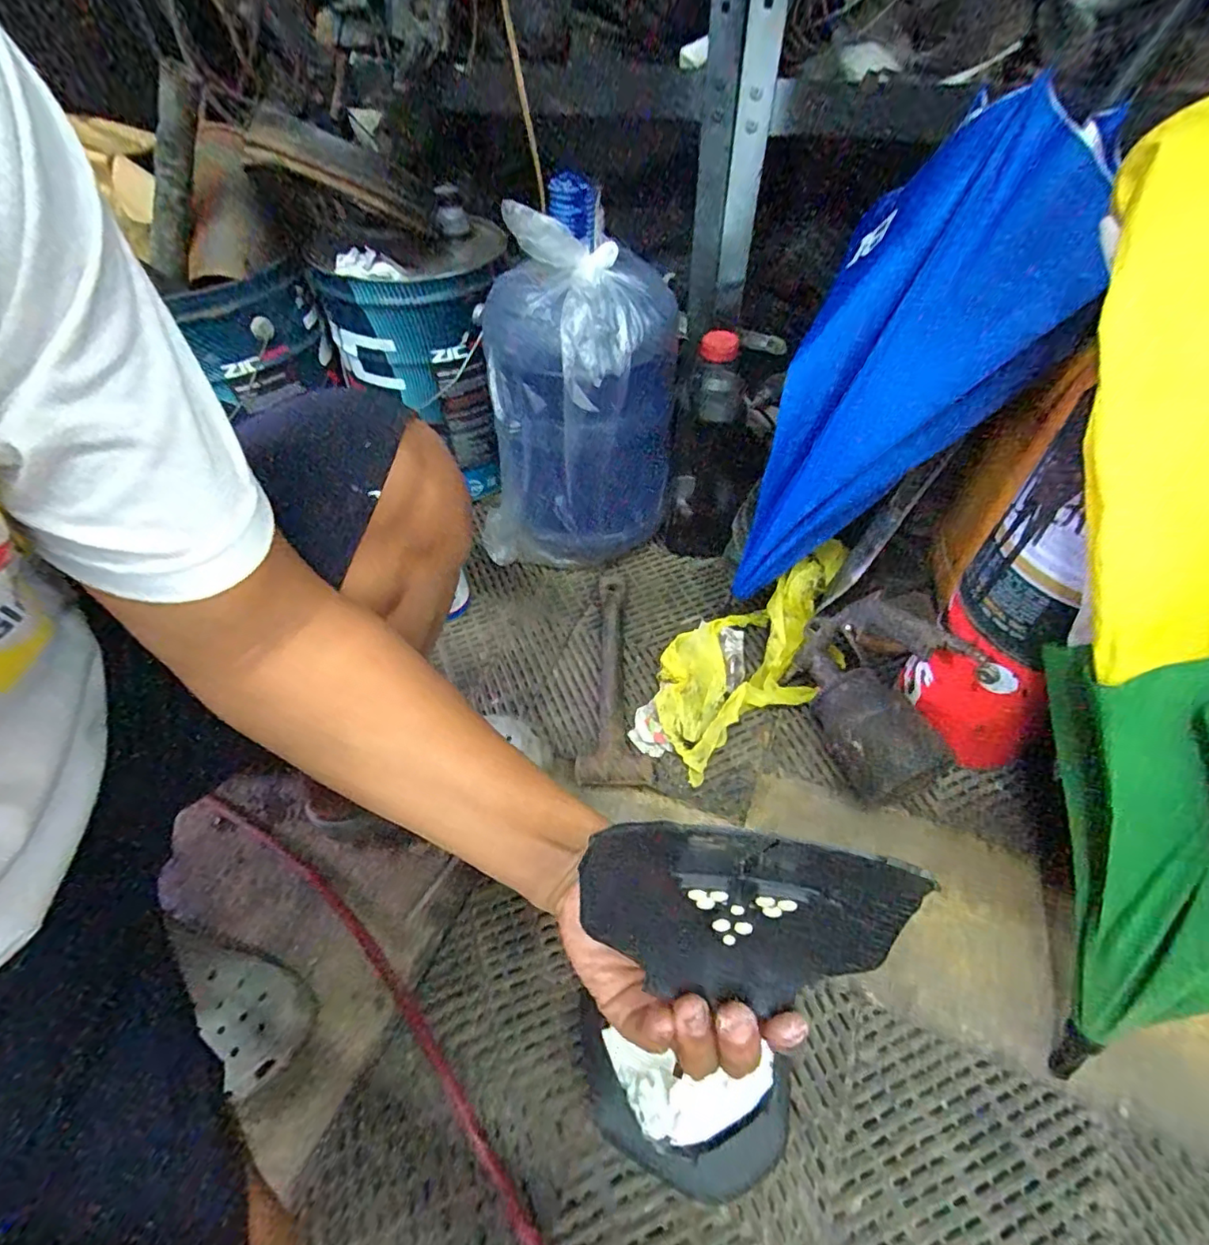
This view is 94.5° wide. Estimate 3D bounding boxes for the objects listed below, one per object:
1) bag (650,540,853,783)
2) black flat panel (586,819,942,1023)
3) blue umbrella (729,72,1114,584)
[{"bbox_3d":[0.209,0.032,0.762,0.181,0.098,0.381,39,81,29],"label":"bag"},{"bbox_3d":[0.053,0.124,0.228,0.120,0.104,0.008,5,30,4],"label":"black flat panel"},{"bbox_3d":[0.312,-0.259,0.671,0.135,0.537,0.211,7,48,-19],"label":"blue umbrella"}]

